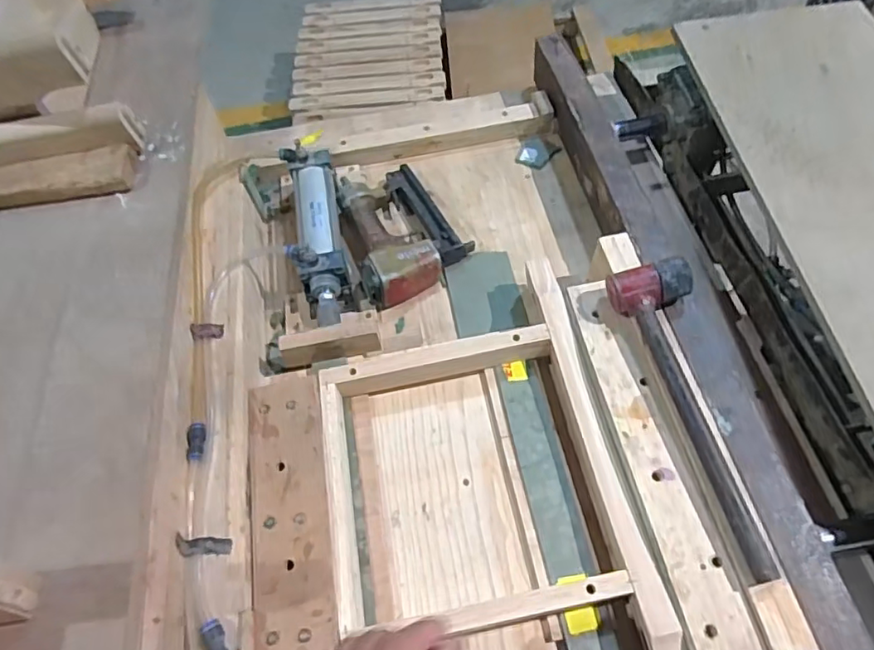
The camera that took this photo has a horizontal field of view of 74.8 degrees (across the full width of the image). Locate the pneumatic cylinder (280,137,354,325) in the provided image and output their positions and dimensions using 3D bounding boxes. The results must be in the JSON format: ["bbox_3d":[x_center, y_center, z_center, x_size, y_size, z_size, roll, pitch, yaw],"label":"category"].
[{"bbox_3d":[-0.163,-0.122,0.783,0.071,0.072,0.291,-11,59,-3],"label":"pneumatic cylinder"}]

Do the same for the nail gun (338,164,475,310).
[{"bbox_3d":[-0.053,-0.143,0.810,0.158,0.057,0.224,-20,60,-8],"label":"nail gun"}]

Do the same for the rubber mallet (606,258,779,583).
[{"bbox_3d":[0.271,0.078,0.574,0.079,0.058,0.327,-15,60,-5],"label":"rubber mallet"}]

